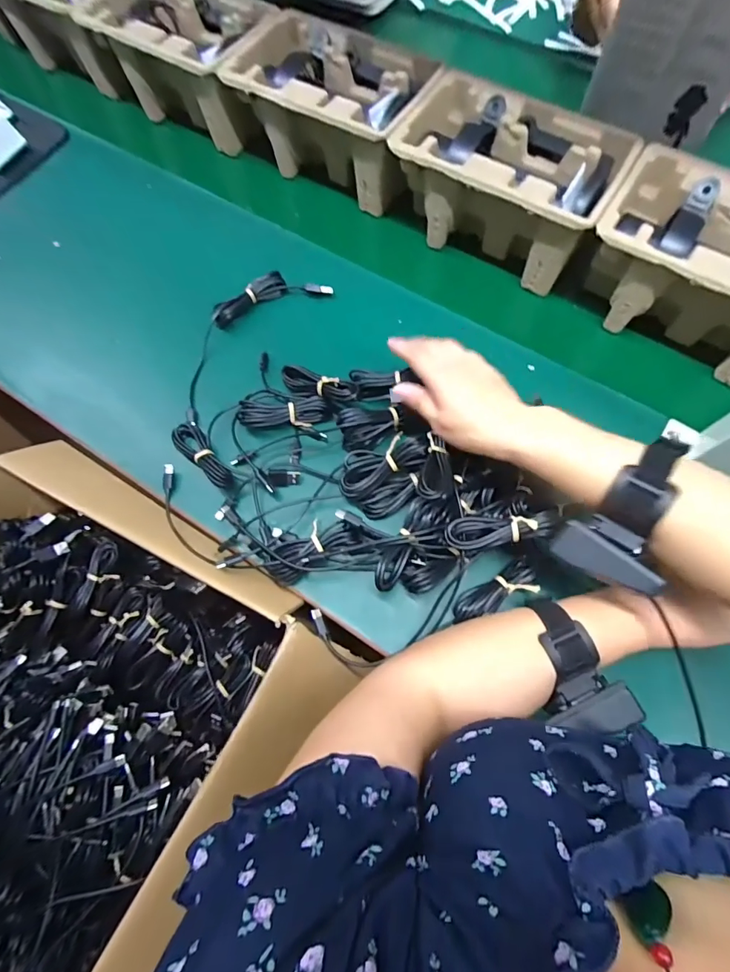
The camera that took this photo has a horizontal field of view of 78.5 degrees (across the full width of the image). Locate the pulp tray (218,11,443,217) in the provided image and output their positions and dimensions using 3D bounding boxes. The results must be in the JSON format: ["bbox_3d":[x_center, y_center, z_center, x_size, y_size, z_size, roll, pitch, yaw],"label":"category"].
[{"bbox_3d":[-0.043,-0.453,0.547,0.236,0.102,0.156,26,71,10],"label":"pulp tray"}]

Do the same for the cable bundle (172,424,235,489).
[{"bbox_3d":[-0.156,-0.029,0.437,0.027,0.026,0.084,-42,74,-15],"label":"cable bundle"}]

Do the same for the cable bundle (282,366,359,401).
[{"bbox_3d":[-0.047,-0.099,0.441,0.085,0.022,0.018,18,71,27],"label":"cable bundle"}]

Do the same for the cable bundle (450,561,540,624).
[{"bbox_3d":[0.111,0.091,0.384,0.076,0.013,0.028,-22,70,-8],"label":"cable bundle"}]

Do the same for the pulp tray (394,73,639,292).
[{"bbox_3d":[0.154,-0.333,0.505,0.221,0.109,0.146,29,71,11],"label":"pulp tray"}]

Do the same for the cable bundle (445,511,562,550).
[{"bbox_3d":[0.109,0.034,0.354,0.087,0.016,0.024,-8,71,10],"label":"cable bundle"}]

